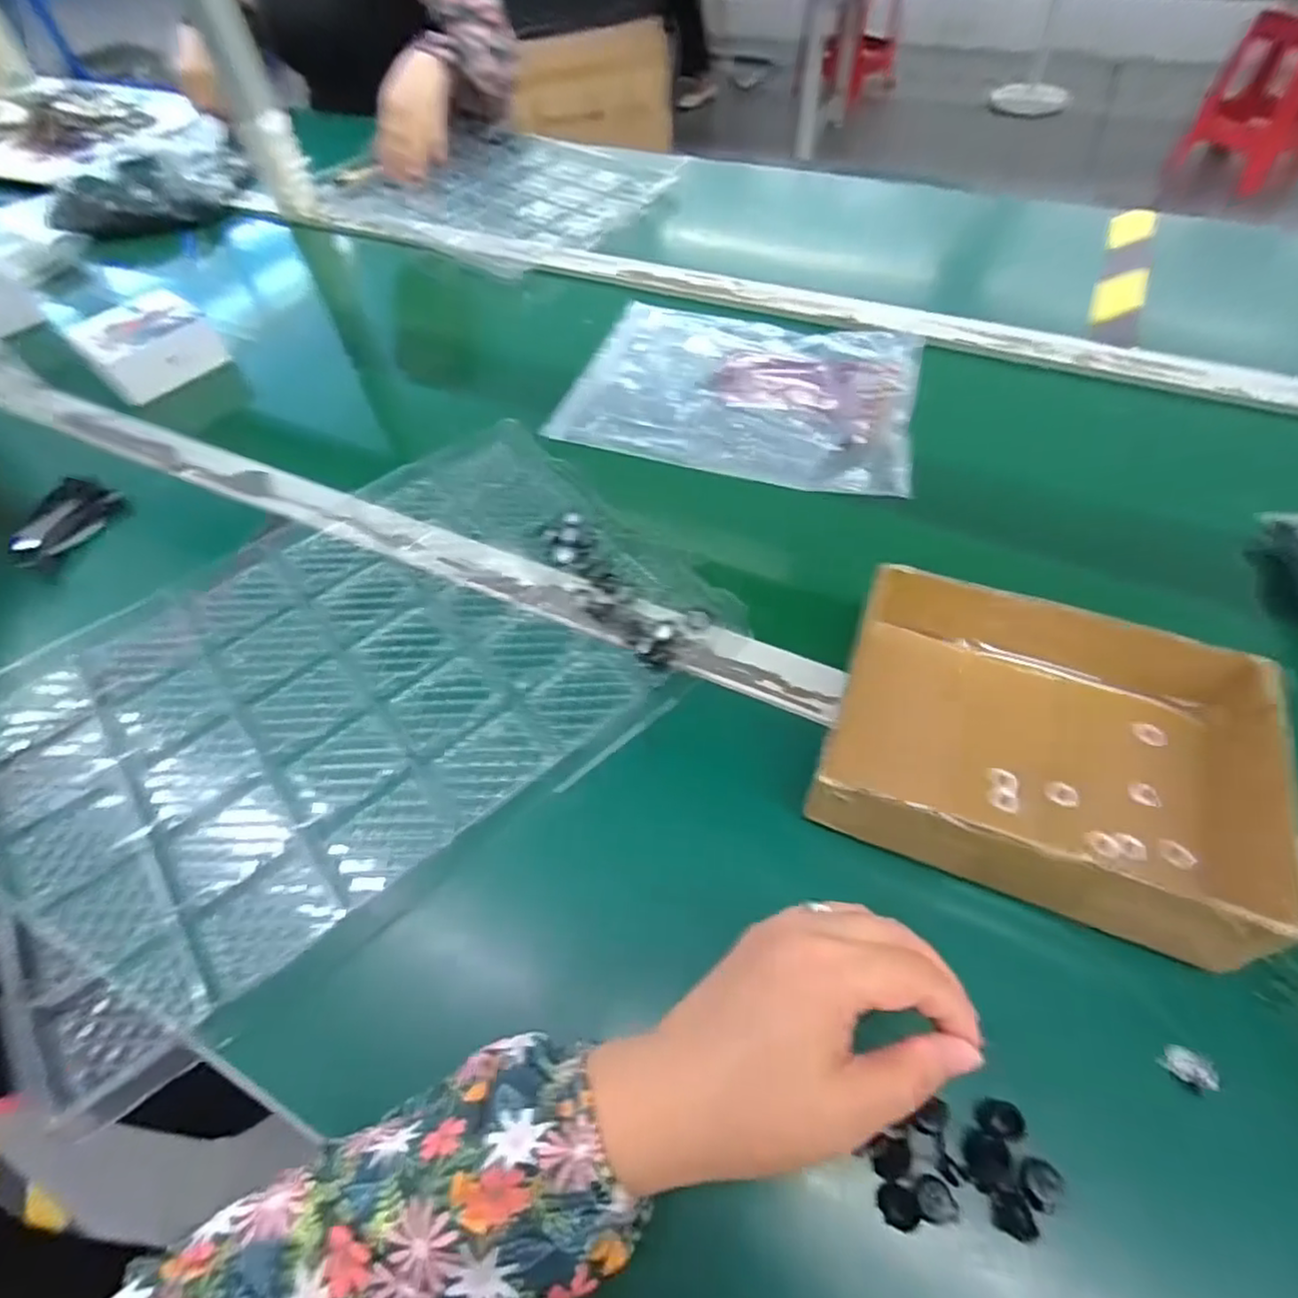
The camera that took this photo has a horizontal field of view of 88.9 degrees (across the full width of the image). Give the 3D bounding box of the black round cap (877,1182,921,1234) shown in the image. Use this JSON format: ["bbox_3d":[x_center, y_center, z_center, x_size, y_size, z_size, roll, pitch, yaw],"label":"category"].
[{"bbox_3d":[0.105,0.233,0.276,0.016,0.006,0.015,-2,55,3],"label":"black round cap"}]

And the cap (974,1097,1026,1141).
[{"bbox_3d":[0.153,0.205,0.288,0.016,0.012,0.014,12,57,13],"label":"cap"}]

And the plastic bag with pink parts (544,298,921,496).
[{"bbox_3d":[0.084,-0.240,0.597,0.311,0.027,0.195,18,59,16],"label":"plastic bag with pink parts"}]

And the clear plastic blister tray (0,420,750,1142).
[{"bbox_3d":[-0.201,0.013,0.449,0.433,0.031,0.315,-36,60,-19],"label":"clear plastic blister tray"}]

